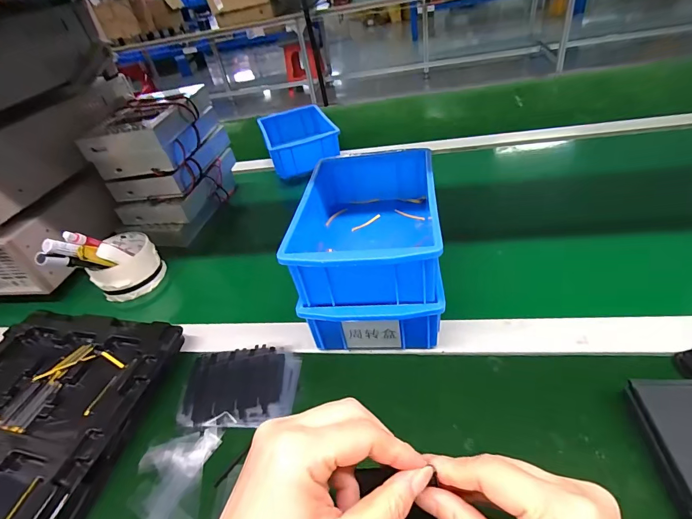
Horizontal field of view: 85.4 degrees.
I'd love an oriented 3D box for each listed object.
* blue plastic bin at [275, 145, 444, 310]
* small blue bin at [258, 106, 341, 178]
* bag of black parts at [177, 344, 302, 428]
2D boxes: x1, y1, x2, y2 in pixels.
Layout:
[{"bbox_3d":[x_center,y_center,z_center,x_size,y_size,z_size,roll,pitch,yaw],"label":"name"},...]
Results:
[{"bbox_3d":[0.024,-0.043,0.387,0.129,0.065,0.202,-3,41,11],"label":"blue plastic bin"},{"bbox_3d":[-0.098,-0.245,0.752,0.128,0.059,0.199,-19,40,-7],"label":"small blue bin"},{"bbox_3d":[-0.101,0.119,0.360,0.108,0.011,0.083,-3,41,11],"label":"bag of black parts"}]

